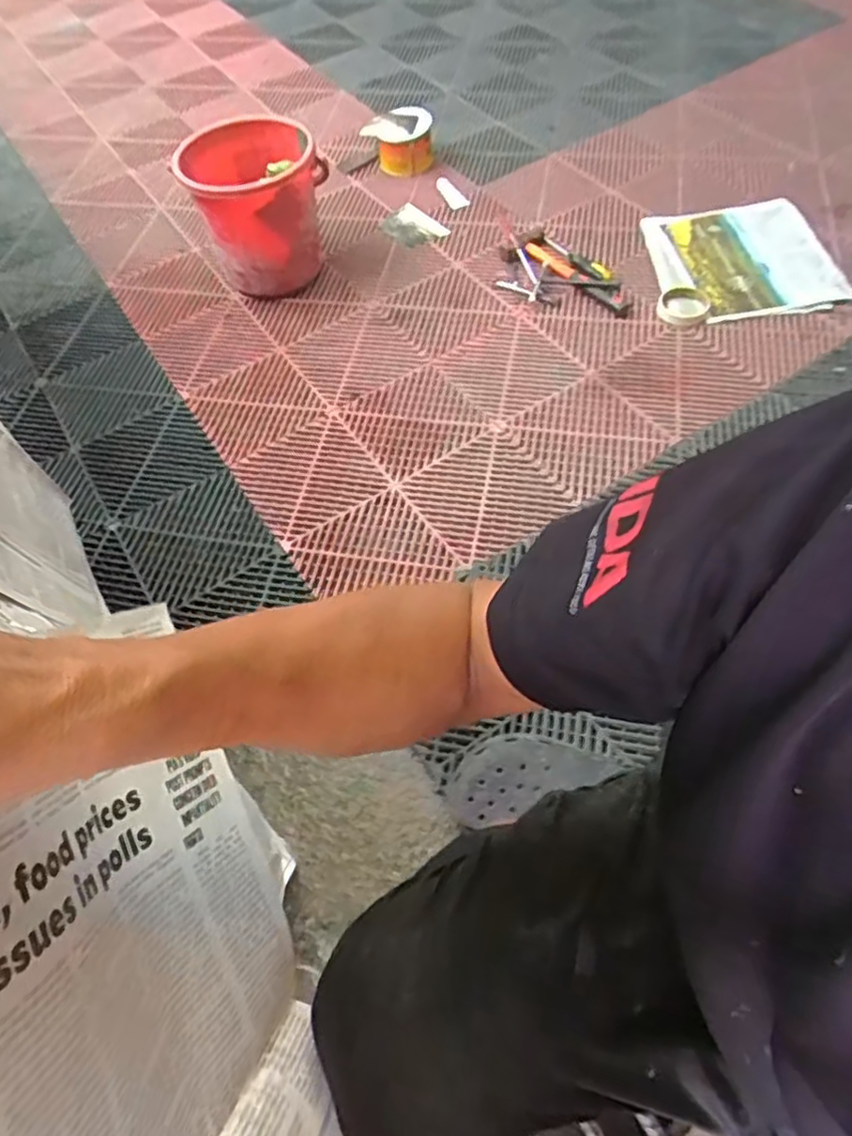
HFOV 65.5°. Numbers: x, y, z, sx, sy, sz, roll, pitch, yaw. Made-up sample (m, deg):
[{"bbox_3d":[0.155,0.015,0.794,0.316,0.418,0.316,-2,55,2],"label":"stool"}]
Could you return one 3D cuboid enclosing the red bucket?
[{"bbox_3d":[-0.315,-0.686,1.261,0.249,0.233,0.254,-2,57,3],"label":"red bucket"}]

